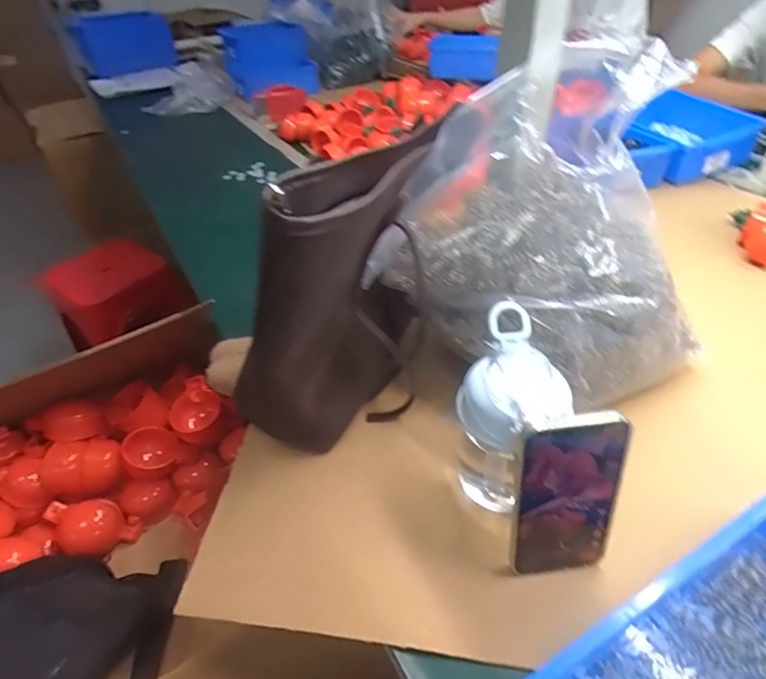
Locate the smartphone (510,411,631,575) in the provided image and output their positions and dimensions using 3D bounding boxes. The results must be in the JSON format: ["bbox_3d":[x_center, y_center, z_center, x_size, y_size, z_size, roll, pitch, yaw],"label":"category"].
[{"bbox_3d":[0.129,0.114,0.340,0.071,0.145,0.007,-5,29,-1],"label":"smartphone"}]

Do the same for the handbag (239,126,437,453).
[{"bbox_3d":[-0.016,-0.034,0.427,0.078,0.259,0.216,19,47,24],"label":"handbag"}]

